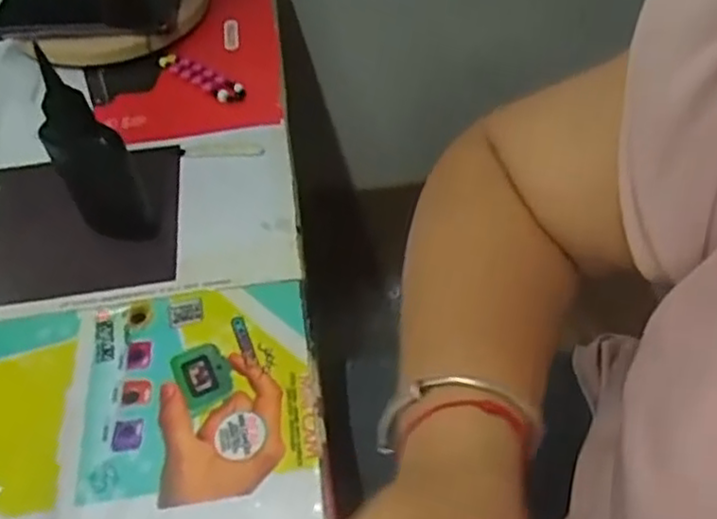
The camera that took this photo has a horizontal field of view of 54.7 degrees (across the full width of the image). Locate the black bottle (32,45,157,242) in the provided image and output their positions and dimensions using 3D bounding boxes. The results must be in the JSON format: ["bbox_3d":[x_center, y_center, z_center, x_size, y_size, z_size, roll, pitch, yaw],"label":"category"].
[{"bbox_3d":[-0.171,-0.061,0.451,0.042,0.128,0.045,-32,56,-21],"label":"black bottle"}]

